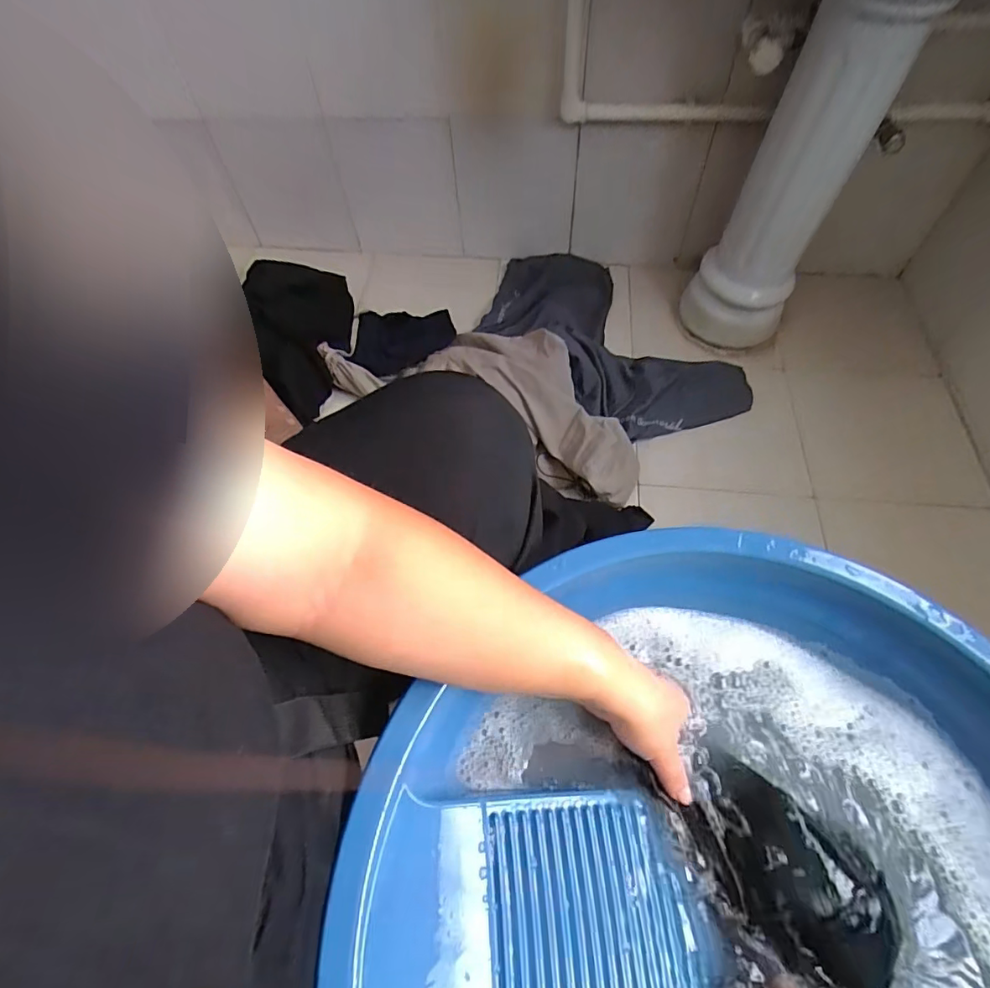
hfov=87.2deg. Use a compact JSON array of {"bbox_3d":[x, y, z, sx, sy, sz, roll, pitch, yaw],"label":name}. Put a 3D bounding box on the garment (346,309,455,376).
[{"bbox_3d":[-0.179,-0.304,1.018,0.195,0.050,0.141,-7,59,-1],"label":"garment"}]

